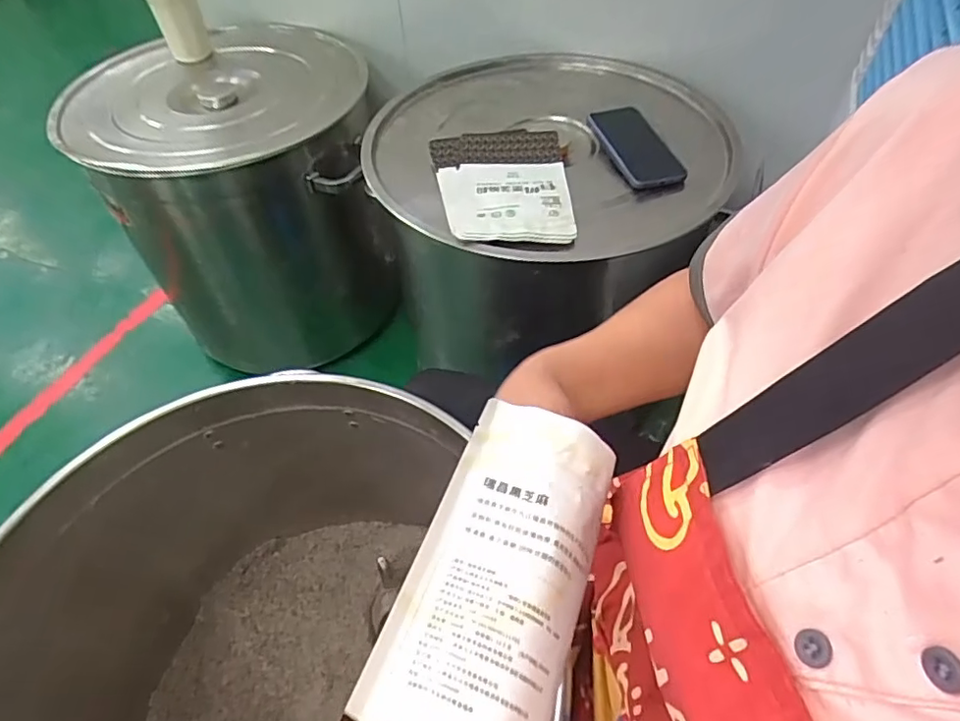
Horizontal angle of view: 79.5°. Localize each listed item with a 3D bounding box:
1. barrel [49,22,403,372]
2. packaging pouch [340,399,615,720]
[{"bbox_3d":[-0.433,-0.299,1.166,0.491,0.509,0.408,-20,52,-13],"label":"barrel"},{"bbox_3d":[0.002,0.116,0.247,0.074,0.039,0.215,15,52,15],"label":"packaging pouch"}]

